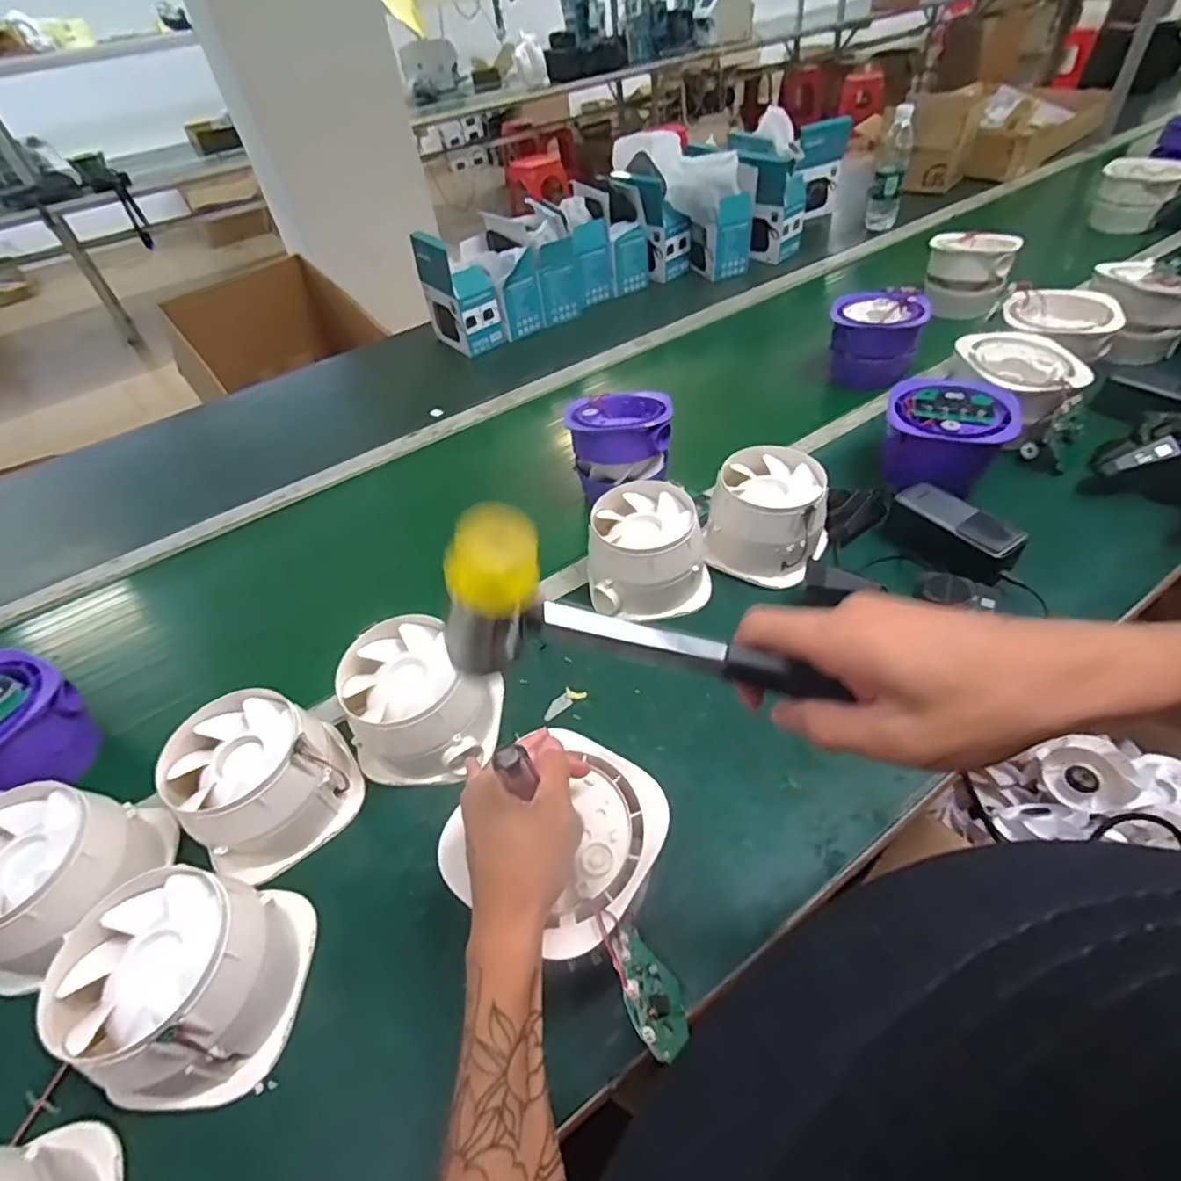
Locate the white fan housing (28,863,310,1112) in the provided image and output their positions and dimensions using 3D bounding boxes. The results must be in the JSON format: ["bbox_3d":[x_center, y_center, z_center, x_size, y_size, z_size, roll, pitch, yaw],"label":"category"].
[{"bbox_3d":[-0.294,0.280,0.431,0.134,0.093,0.131,-5,48,2],"label":"white fan housing"}]

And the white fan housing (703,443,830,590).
[{"bbox_3d":[0.209,-0.087,0.706,0.133,0.097,0.129,20,53,25],"label":"white fan housing"}]

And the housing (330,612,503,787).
[{"bbox_3d":[-0.163,0.102,0.578,0.135,0.095,0.131,-1,48,7],"label":"housing"}]

